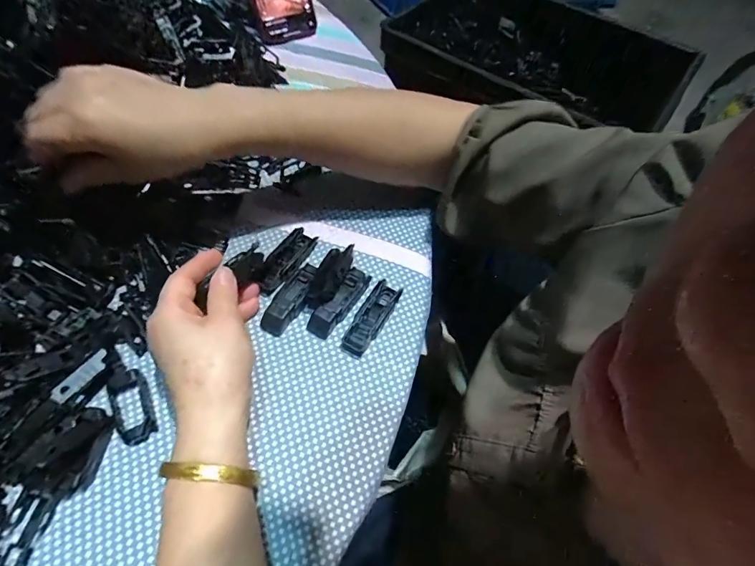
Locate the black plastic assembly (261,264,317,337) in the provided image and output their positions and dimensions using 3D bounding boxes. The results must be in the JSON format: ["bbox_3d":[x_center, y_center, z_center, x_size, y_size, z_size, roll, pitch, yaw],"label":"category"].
[{"bbox_3d":[-0.067,0.011,0.325,0.020,0.014,0.063,28,62,10],"label":"black plastic assembly"}]

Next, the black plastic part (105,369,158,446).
[{"bbox_3d":[-0.167,0.082,0.277,0.023,0.012,0.051,-22,65,-17],"label":"black plastic part"}]

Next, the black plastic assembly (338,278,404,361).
[{"bbox_3d":[-0.005,0.027,0.327,0.021,0.009,0.070,28,62,10],"label":"black plastic assembly"}]

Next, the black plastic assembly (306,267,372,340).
[{"bbox_3d":[-0.029,0.013,0.330,0.021,0.012,0.066,34,63,13],"label":"black plastic assembly"}]

